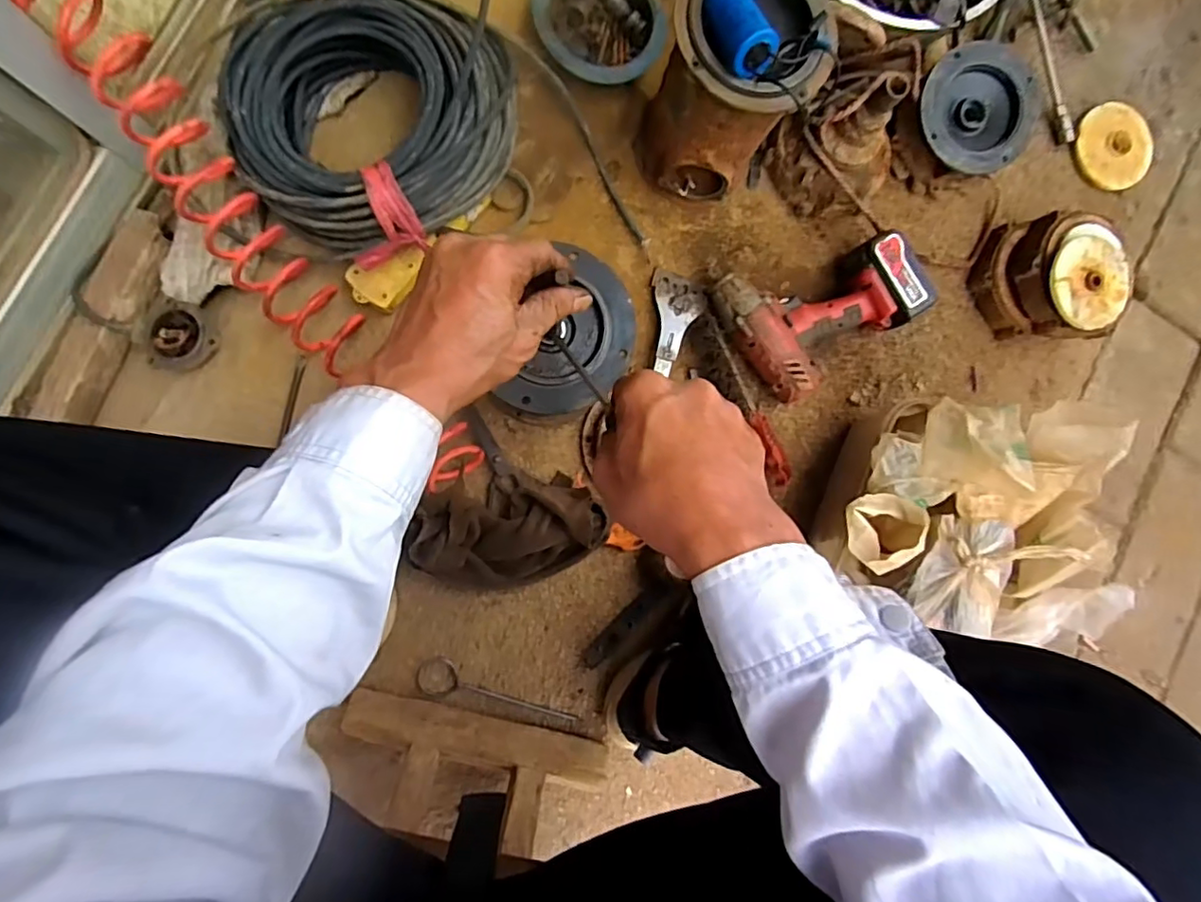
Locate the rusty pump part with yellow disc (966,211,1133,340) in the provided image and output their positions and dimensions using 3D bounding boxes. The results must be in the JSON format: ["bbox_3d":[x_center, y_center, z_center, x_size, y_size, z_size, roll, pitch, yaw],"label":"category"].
[{"bbox_3d":[0.550,-0.211,0.722,0.148,0.091,0.138,-1,88,-9],"label":"rusty pump part with yellow disc"}]

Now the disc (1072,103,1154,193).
[{"bbox_3d":[0.678,-0.402,0.783,0.105,0.015,0.108,-38,90,0],"label":"disc"}]

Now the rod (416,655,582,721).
[{"bbox_3d":[-0.111,0.265,0.664,0.186,0.005,0.044,13,86,-8],"label":"rod"}]

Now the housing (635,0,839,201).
[{"bbox_3d":[0.126,-0.366,0.601,0.137,0.223,0.147,11,87,-7],"label":"housing"}]

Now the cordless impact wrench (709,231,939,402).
[{"bbox_3d":[0.249,-0.177,0.685,0.217,0.072,0.167,-32,92,-7],"label":"cordless impact wrench"}]

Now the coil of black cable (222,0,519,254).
[{"bbox_3d":[-0.224,-0.338,0.602,0.274,0.082,0.248,-10,90,-7],"label":"coil of black cable"}]

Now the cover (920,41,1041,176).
[{"bbox_3d":[0.429,-0.388,0.678,0.130,0.037,0.137,0,89,-7],"label":"cover"}]

